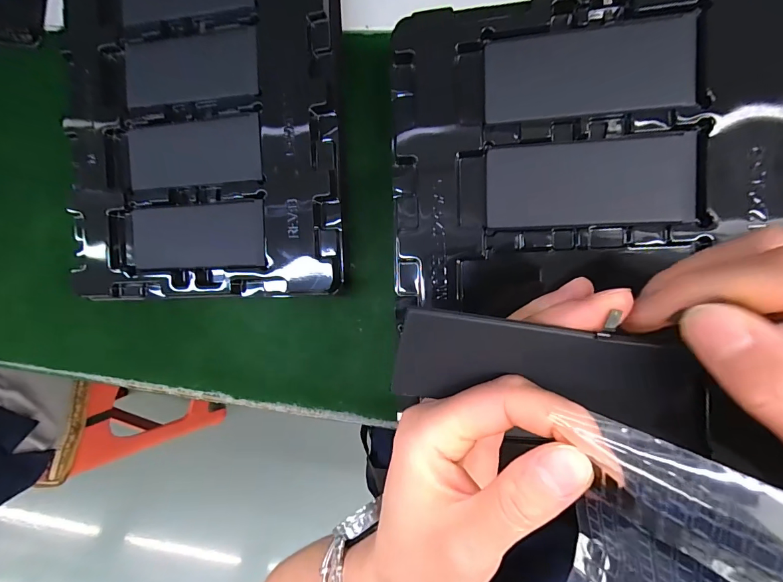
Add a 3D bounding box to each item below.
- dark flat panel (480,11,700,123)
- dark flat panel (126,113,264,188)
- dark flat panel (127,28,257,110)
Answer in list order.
[{"bbox_3d":[0.109,-0.125,0.219,0.108,0.011,0.050,1,93,9],"label":"dark flat panel"},{"bbox_3d":[-0.149,-0.102,0.291,0.107,0.004,0.044,-3,92,9],"label":"dark flat panel"},{"bbox_3d":[-0.149,-0.165,0.287,0.107,0.006,0.046,0,93,9],"label":"dark flat panel"}]

